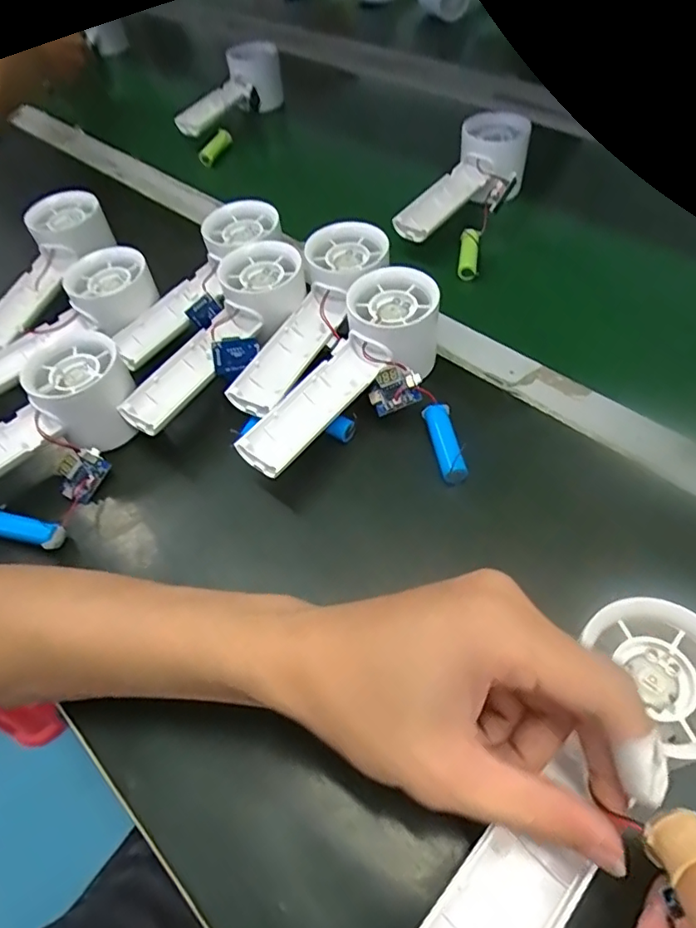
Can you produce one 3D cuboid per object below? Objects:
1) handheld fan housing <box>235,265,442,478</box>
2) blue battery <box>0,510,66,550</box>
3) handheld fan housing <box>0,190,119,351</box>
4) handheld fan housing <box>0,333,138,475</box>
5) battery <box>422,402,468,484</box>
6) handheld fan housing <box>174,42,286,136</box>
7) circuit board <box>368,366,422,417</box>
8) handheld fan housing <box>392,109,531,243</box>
[{"bbox_3d":[0.000,-0.052,0.355,0.063,0.053,0.162,36,75,29],"label":"handheld fan housing"},{"bbox_3d":[-0.189,0.037,0.324,0.053,0.015,0.013,12,57,15],"label":"blue battery"},{"bbox_3d":[-0.245,-0.152,0.438,0.049,0.045,0.164,6,55,11],"label":"handheld fan housing"},{"bbox_3d":[-0.206,-0.020,0.342,0.153,0.049,0.062,-31,57,-15],"label":"handheld fan housing"},{"bbox_3d":[0.058,-0.013,0.339,0.016,0.015,0.051,-10,54,0],"label":"battery"},{"bbox_3d":[-0.130,-0.427,0.648,0.069,0.051,0.160,9,56,13],"label":"handheld fan housing"},{"bbox_3d":[0.028,-0.046,0.344,0.032,0.005,0.025,-21,93,11],"label":"circuit board"},{"bbox_3d":[0.104,-0.245,0.475,0.062,0.042,0.156,27,61,24],"label":"handheld fan housing"}]

